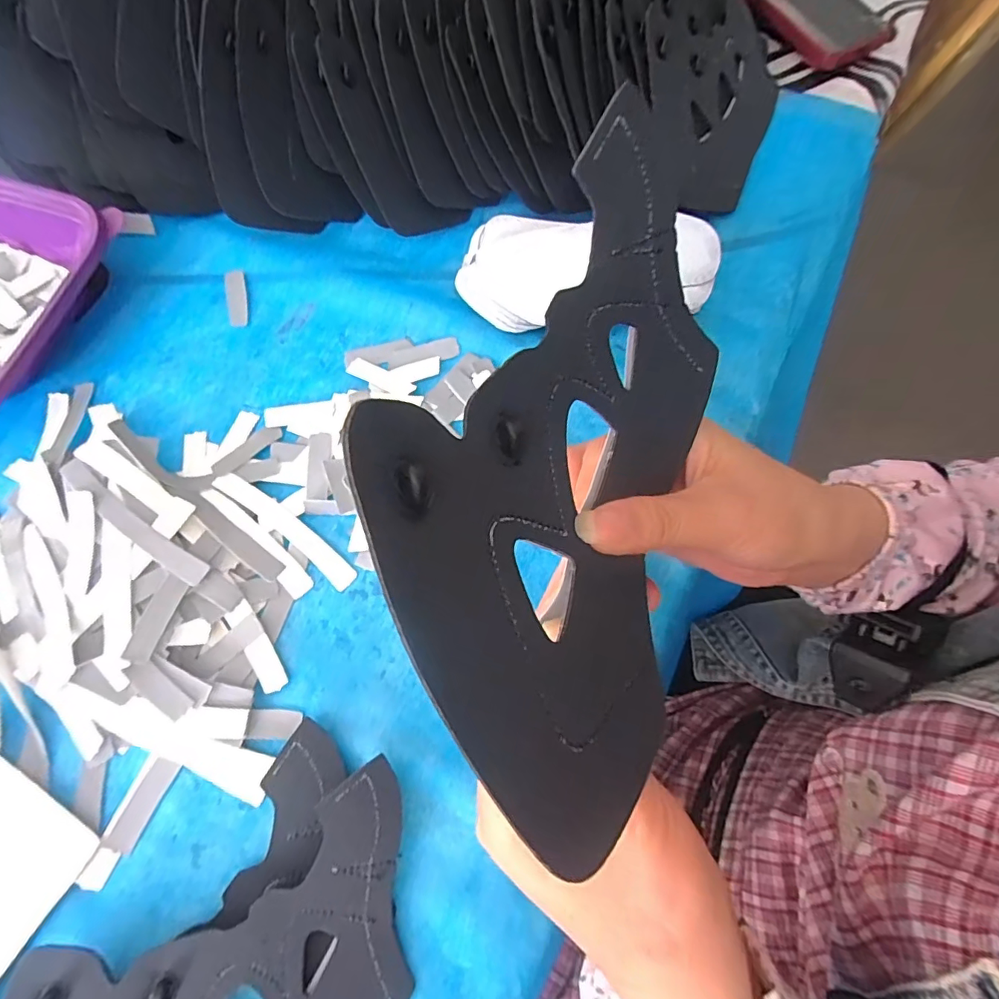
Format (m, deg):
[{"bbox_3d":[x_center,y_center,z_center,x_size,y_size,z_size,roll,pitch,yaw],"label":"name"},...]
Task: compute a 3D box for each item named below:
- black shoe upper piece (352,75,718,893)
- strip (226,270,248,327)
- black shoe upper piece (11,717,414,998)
[{"bbox_3d":[0.026,-0.018,0.153,0.116,0.029,0.205,33,63,-26],"label":"black shoe upper piece"},{"bbox_3d":[-0.187,-0.144,0.354,0.014,0.004,0.046,-13,70,-2],"label":"strip"},{"bbox_3d":[-0.124,0.217,0.209,0.125,0.025,0.223,33,74,13],"label":"black shoe upper piece"}]

